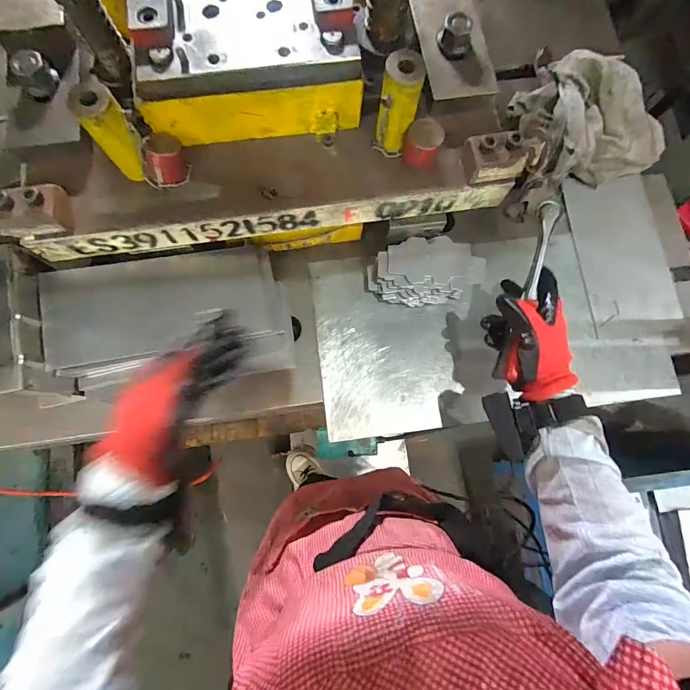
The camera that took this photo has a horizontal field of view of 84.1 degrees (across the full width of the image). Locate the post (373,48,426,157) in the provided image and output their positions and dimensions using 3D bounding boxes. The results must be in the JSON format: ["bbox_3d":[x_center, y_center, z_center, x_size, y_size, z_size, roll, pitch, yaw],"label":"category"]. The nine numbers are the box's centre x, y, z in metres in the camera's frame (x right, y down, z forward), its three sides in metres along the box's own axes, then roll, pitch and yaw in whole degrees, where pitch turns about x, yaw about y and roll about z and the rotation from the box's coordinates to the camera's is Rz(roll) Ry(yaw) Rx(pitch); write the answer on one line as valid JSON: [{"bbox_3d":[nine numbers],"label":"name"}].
[{"bbox_3d":[0.057,-0.255,0.412,0.039,0.098,0.038,11,78,1],"label":"post"}]

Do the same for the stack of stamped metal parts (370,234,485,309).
[{"bbox_3d":[0.110,-0.100,0.529,0.152,0.043,0.078,-4,78,-2],"label":"stack of stamped metal parts"}]

